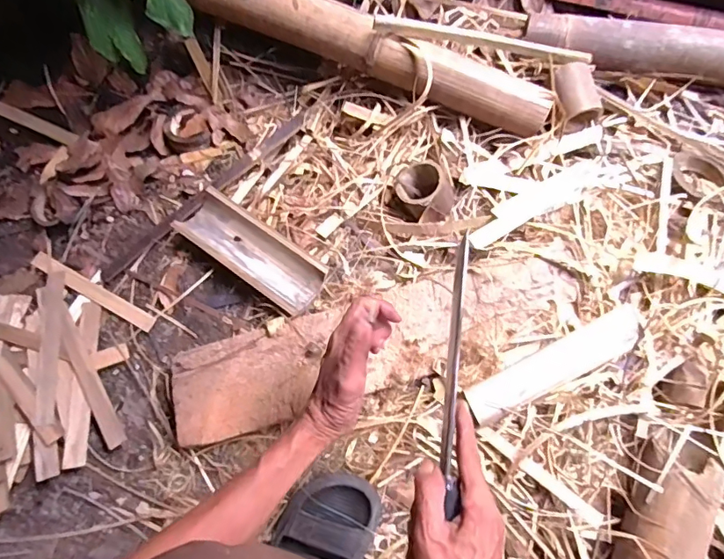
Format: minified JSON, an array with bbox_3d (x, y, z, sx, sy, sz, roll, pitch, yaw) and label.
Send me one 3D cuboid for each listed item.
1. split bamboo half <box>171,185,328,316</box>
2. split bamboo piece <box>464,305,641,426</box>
[{"bbox_3d":[-0.157,-0.041,0.702,0.229,0.040,0.083,35,76,12],"label":"split bamboo half"},{"bbox_3d":[0.234,0.102,0.593,0.225,0.029,0.045,-26,73,-7],"label":"split bamboo piece"}]

